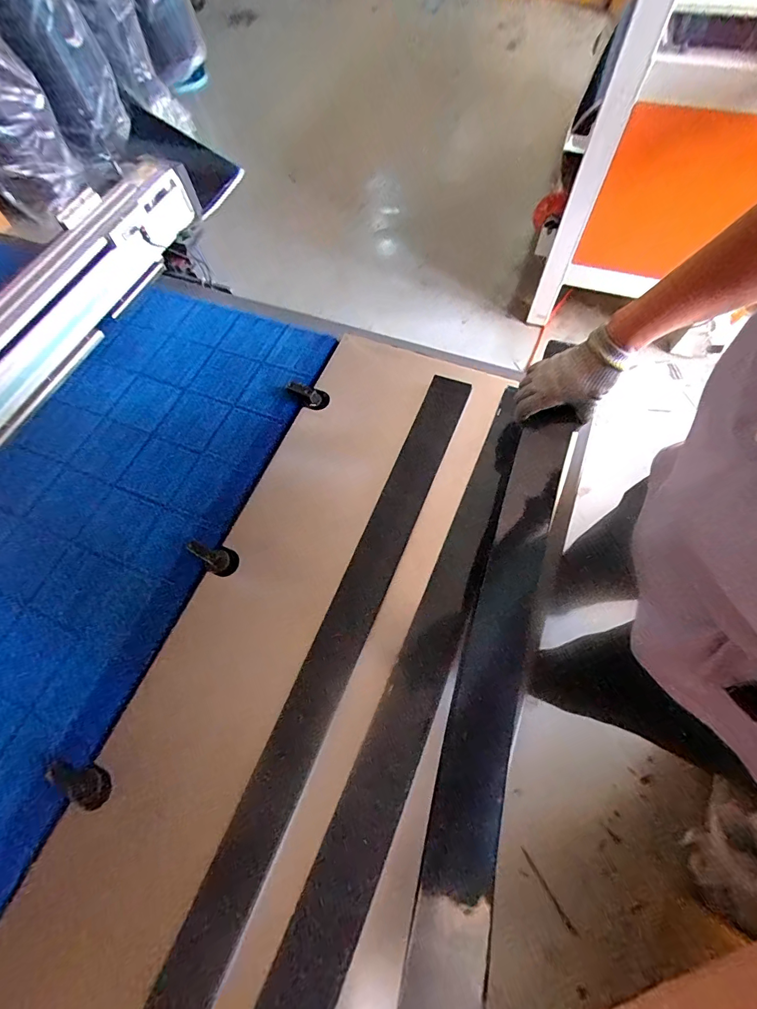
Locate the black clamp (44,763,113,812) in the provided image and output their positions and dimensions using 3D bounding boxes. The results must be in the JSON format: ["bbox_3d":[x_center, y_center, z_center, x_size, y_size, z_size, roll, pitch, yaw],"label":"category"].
[{"bbox_3d":[-0.343,0.318,0.460,0.073,0.022,0.034,33,70,-6],"label":"black clamp"}]

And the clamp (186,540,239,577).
[{"bbox_3d":[-0.233,0.071,0.572,0.068,0.031,0.039,33,71,15],"label":"clamp"}]

